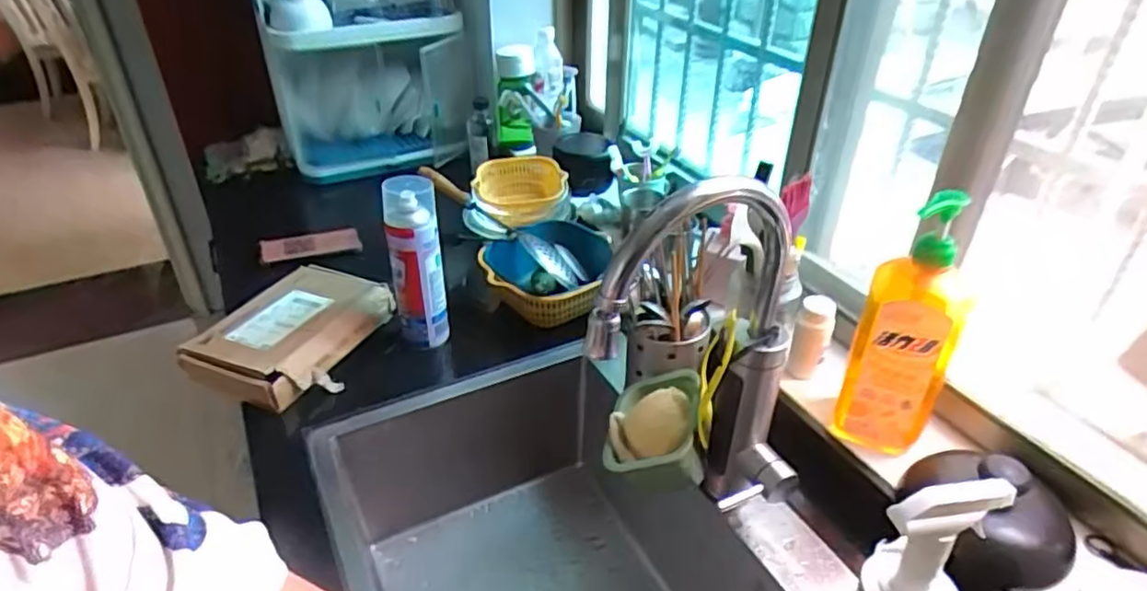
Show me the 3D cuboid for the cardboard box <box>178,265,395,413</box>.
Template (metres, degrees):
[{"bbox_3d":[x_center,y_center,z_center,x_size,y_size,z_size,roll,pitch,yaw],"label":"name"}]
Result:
[{"bbox_3d":[-0.373,0.047,0.907,0.187,0.049,0.232,14,36,19],"label":"cardboard box"}]

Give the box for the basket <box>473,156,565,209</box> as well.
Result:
[{"bbox_3d":[-0.085,-0.170,1.089,0.141,0.077,0.122,3,34,3],"label":"basket"}]

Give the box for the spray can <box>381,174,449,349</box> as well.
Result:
[{"bbox_3d":[-0.204,-0.038,0.876,0.064,0.227,0.061,-8,35,-12],"label":"spray can"}]

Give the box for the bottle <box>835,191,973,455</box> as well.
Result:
[{"bbox_3d":[0.334,0.031,0.668,0.087,0.270,0.070,19,38,25],"label":"bottle"}]

